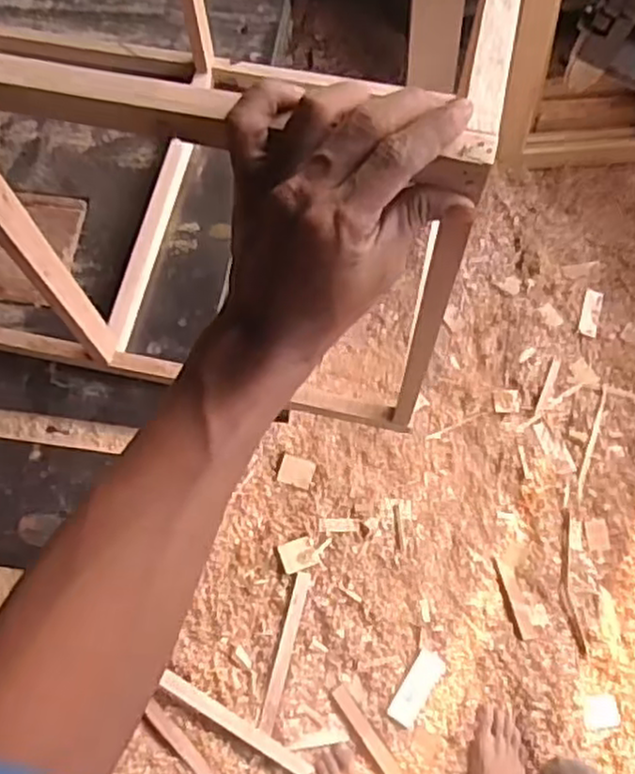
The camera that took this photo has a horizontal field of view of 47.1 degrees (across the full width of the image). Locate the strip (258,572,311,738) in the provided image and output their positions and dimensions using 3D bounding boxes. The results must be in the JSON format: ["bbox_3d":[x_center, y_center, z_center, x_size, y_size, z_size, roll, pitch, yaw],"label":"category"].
[{"bbox_3d":[-0.056,0.462,1.277,0.025,0.012,0.267,12,68,7],"label":"strip"}]

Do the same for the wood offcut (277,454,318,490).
[{"bbox_3d":[-0.039,0.163,1.392,0.065,0.011,0.054,14,68,8],"label":"wood offcut"}]

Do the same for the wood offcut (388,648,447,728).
[{"bbox_3d":[0.171,0.514,1.246,0.050,0.007,0.125,31,71,14],"label":"wood offcut"}]

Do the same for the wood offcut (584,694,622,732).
[{"bbox_3d":[0.480,0.545,1.224,0.056,0.007,0.052,-7,66,-1],"label":"wood offcut"}]

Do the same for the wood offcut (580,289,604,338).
[{"bbox_3d":[0.578,-0.155,1.536,0.040,0.009,0.115,20,67,-4],"label":"wood offcut"}]

